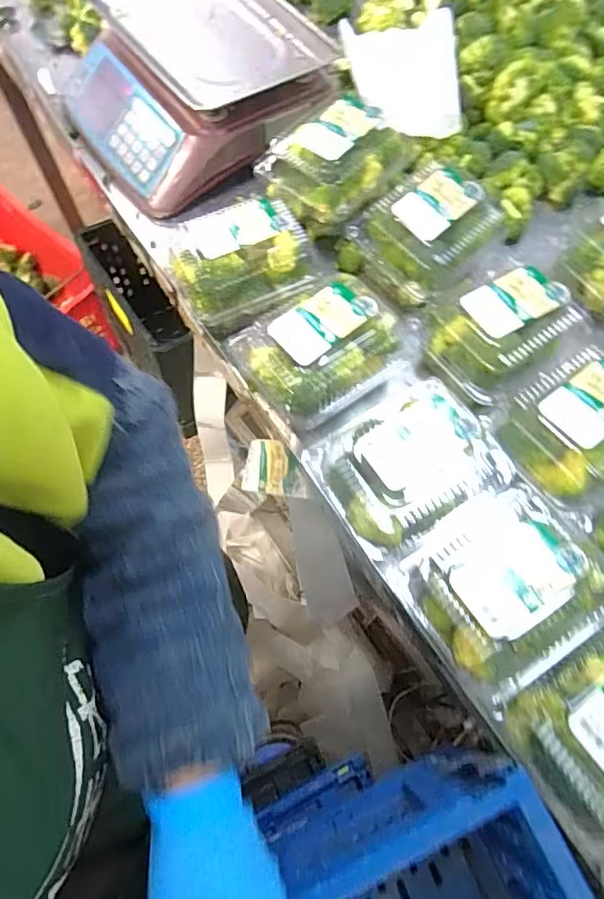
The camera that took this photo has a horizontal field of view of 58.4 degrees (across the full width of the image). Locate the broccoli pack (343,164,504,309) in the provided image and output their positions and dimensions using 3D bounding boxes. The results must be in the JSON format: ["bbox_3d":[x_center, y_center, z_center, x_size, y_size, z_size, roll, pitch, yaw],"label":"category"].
[{"bbox_3d":[0.148,-0.269,0.674,0.140,0.077,0.145,41,72,16],"label":"broccoli pack"}]

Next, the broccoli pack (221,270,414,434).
[{"bbox_3d":[0.022,-0.114,0.606,0.168,0.075,0.136,-33,70,-14],"label":"broccoli pack"}]

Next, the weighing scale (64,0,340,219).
[{"bbox_3d":[-0.161,-0.567,0.822,0.364,0.111,0.364,-35,70,-14],"label":"weighing scale"}]

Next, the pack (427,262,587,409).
[{"bbox_3d":[0.222,-0.133,0.614,0.147,0.073,0.116,-37,71,-15],"label":"pack"}]

